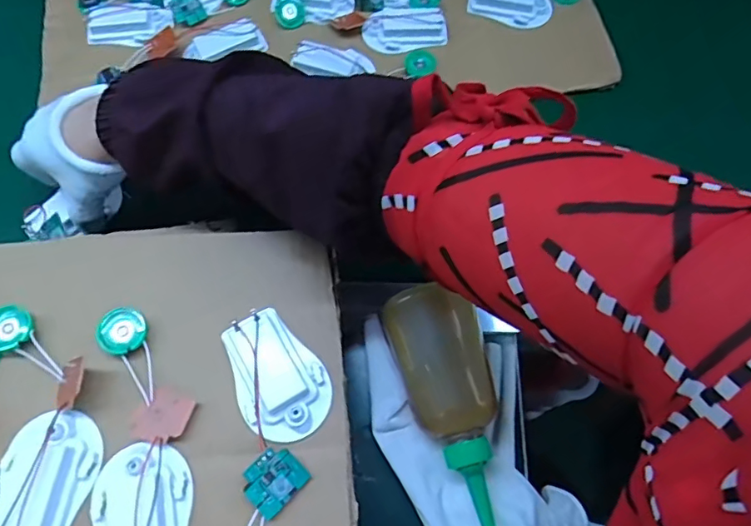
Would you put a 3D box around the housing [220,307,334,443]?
[{"bbox_3d":[-0.059,0.067,0.317,0.051,0.019,0.075,-28,69,-13],"label":"housing"}]

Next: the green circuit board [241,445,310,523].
[{"bbox_3d":[-0.056,0.120,0.294,0.032,0.006,0.029,-41,89,-24],"label":"green circuit board"}]

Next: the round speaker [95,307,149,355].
[{"bbox_3d":[-0.155,0.041,0.326,0.028,0.004,0.029,0,65,-1],"label":"round speaker"}]

